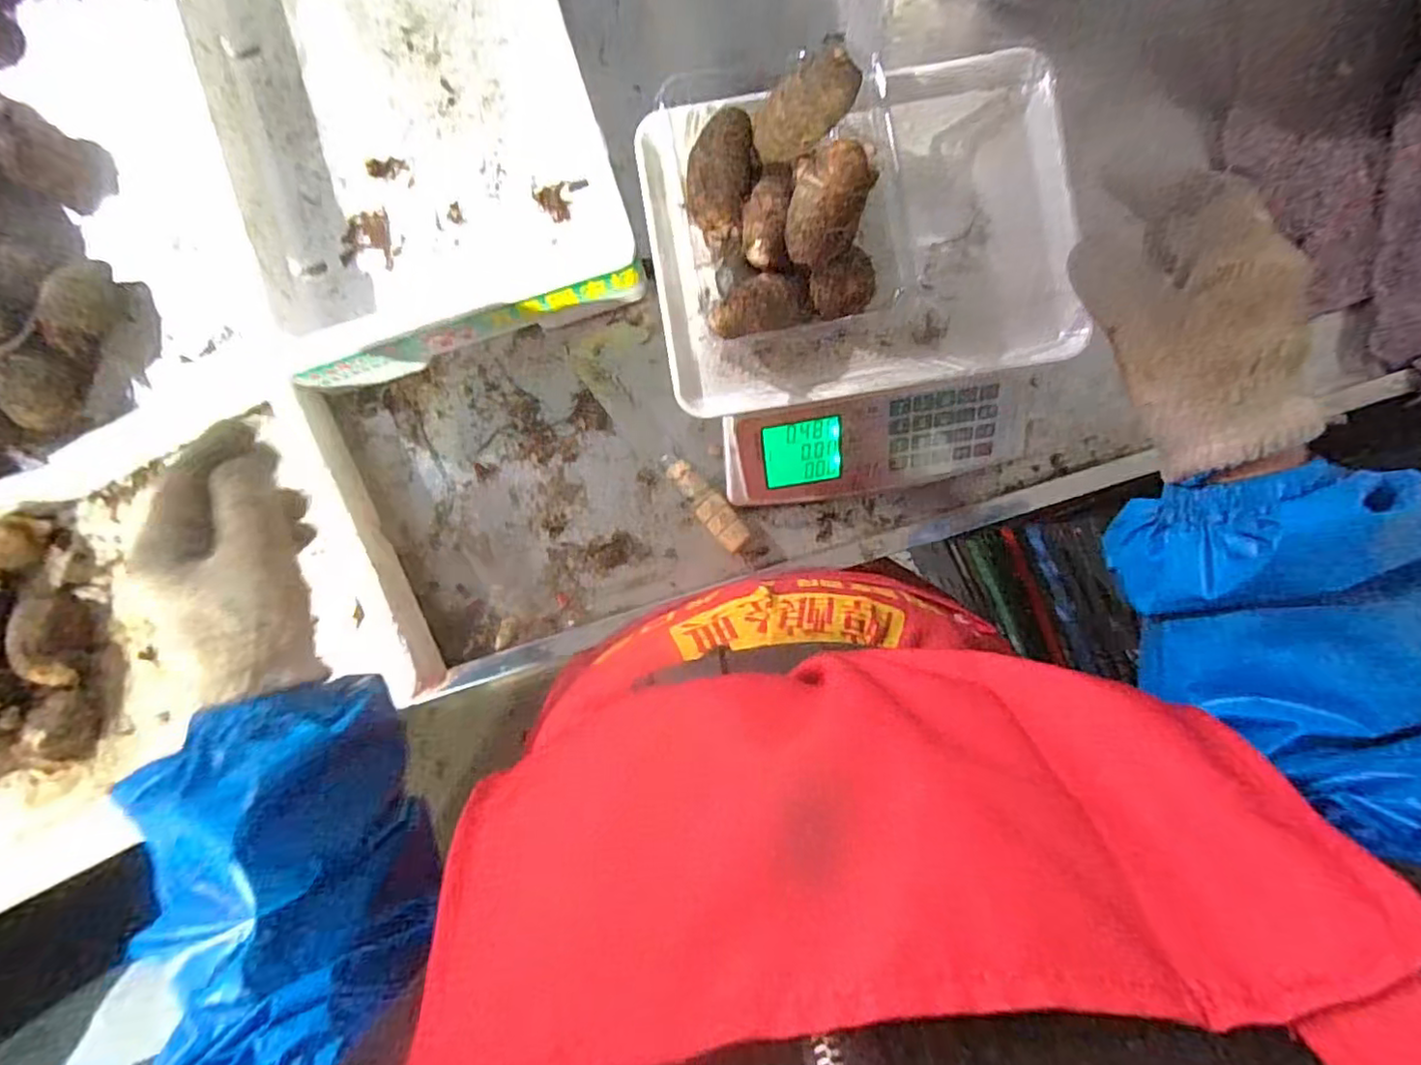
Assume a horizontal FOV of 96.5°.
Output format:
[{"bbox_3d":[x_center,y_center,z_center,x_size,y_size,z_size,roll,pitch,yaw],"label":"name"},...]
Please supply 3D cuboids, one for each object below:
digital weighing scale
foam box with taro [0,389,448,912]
[{"bbox_3d":[0.106,-0.164,0.447,0.279,0.091,0.282,0,93,2],"label":"digital weighing scale"},{"bbox_3d":[-0.479,0.093,0.486,0.467,0.075,0.291,-26,93,-3],"label":"foam box with taro"}]

